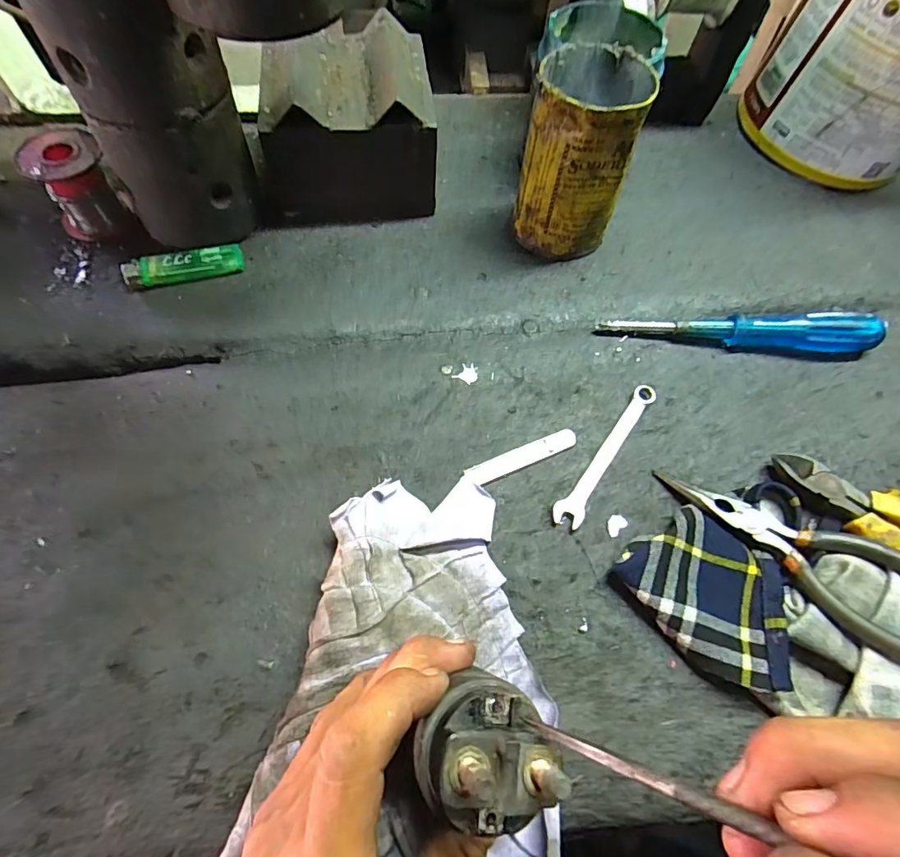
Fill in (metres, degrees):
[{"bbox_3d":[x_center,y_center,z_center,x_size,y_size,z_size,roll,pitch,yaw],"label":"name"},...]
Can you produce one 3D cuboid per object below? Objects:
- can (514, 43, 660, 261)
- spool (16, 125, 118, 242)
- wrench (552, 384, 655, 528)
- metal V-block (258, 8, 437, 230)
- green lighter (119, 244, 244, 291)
[{"bbox_3d":[0.090,-0.189,0.344,0.070,0.118,0.074,1,64,-3],"label":"can"},{"bbox_3d":[-0.267,-0.175,0.351,0.047,0.056,0.047,1,64,-3],"label":"spool"},{"bbox_3d":[0.100,0.016,0.304,0.016,0.010,0.111,36,67,14],"label":"wrench"},{"bbox_3d":[-0.082,-0.231,0.371,0.132,0.088,0.106,-8,64,-7],"label":"metal V-block"},{"bbox_3d":[-0.189,-0.115,0.349,0.079,0.014,0.020,-18,66,-12],"label":"green lighter"}]

